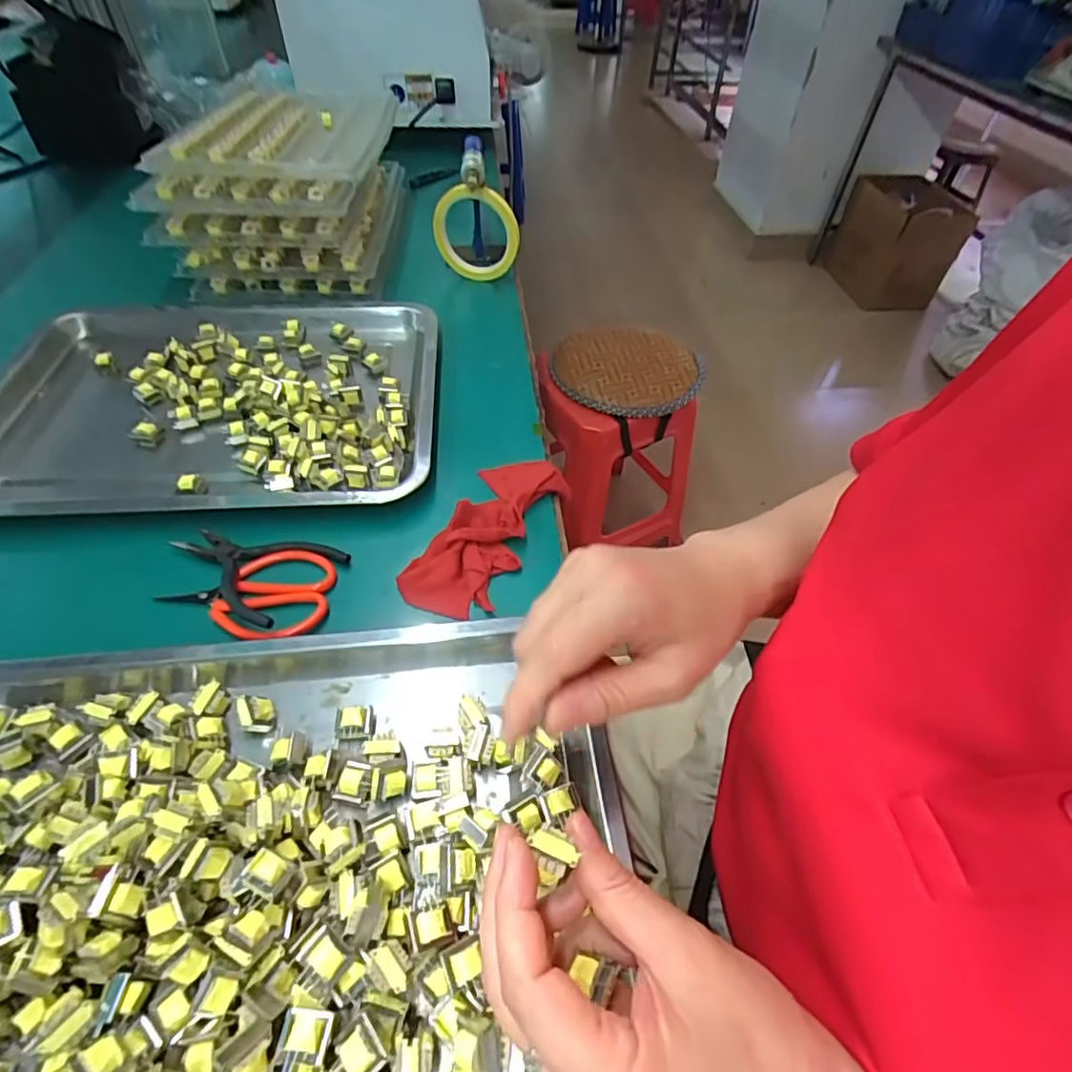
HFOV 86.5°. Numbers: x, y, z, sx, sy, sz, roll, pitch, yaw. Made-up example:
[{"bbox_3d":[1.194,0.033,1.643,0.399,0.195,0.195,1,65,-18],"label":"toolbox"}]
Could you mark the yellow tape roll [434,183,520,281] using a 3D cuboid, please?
[{"bbox_3d":[-0.070,-0.345,0.651,0.101,0.117,0.031,39,56,-15],"label":"yellow tape roll"}]

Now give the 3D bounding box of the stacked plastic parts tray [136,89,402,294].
[{"bbox_3d":[-0.297,-0.426,0.687,0.233,0.134,0.296,-3,50,-5],"label":"stacked plastic parts tray"}]

